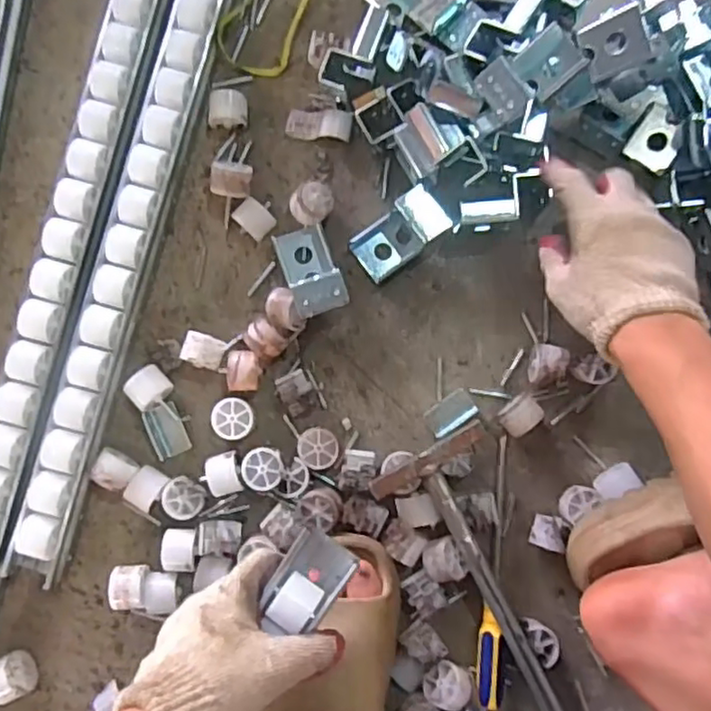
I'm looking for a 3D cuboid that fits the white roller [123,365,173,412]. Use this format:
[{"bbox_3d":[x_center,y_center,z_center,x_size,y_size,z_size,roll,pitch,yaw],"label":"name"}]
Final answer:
[{"bbox_3d":[-0.177,0.028,0.563,0.032,0.031,0.031,-40,87,-3],"label":"white roller"}]

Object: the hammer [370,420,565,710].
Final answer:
[{"bbox_3d":[0.128,0.204,0.531,0.099,0.026,0.288,-30,86,-2],"label":"hammer"}]

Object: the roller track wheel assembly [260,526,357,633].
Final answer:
[{"bbox_3d":[-0.032,0.154,0.447,0.045,0.044,0.057,34,86,3],"label":"roller track wheel assembly"}]

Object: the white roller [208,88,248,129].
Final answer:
[{"bbox_3d":[-0.114,-0.222,0.590,0.034,0.024,0.033,6,86,1],"label":"white roller"}]

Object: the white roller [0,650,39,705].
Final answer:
[{"bbox_3d":[-0.283,0.265,0.540,0.026,0.035,0.036,-40,87,-3],"label":"white roller"}]

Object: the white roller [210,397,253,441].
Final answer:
[{"bbox_3d":[-0.105,0.055,0.563,0.035,0.024,0.035,3,86,0],"label":"white roller"}]

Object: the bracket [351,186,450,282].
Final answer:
[{"bbox_3d":[0.040,-0.107,0.574,0.084,0.034,0.043,-40,87,-3],"label":"bracket"}]

